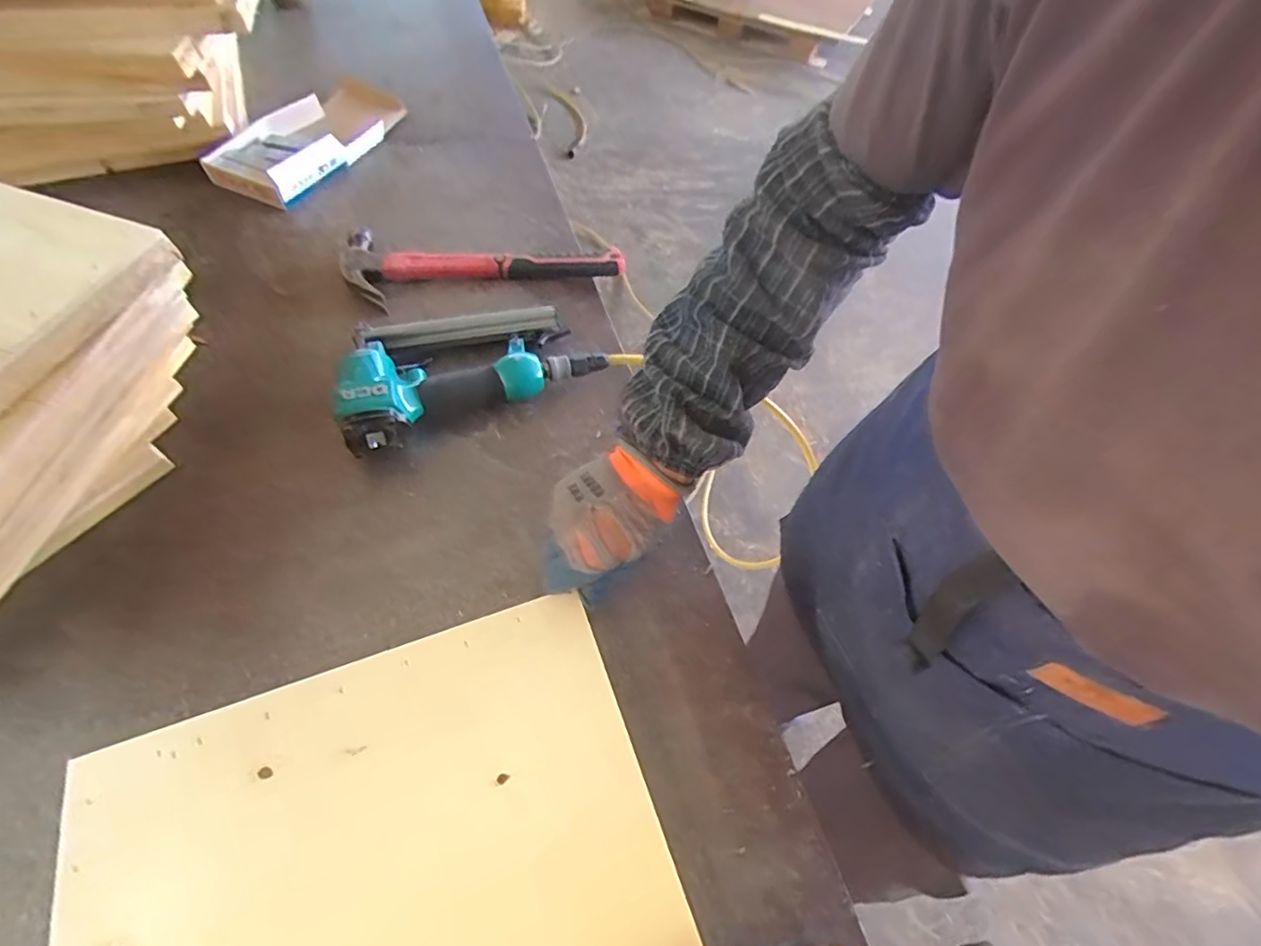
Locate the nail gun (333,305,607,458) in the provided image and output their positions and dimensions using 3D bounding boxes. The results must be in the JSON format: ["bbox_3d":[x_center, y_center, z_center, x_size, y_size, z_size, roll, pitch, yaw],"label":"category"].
[{"bbox_3d":[-0.173,-0.119,0.600,0.252,0.062,0.137,-24,63,-18],"label":"nail gun"}]

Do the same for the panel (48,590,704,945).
[{"bbox_3d":[-0.163,0.264,0.378,0.360,0.016,0.285,-16,61,-14],"label":"panel"}]

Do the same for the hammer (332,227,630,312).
[{"bbox_3d":[-0.175,-0.259,0.709,0.325,0.034,0.105,-10,59,-11],"label":"hammer"}]

